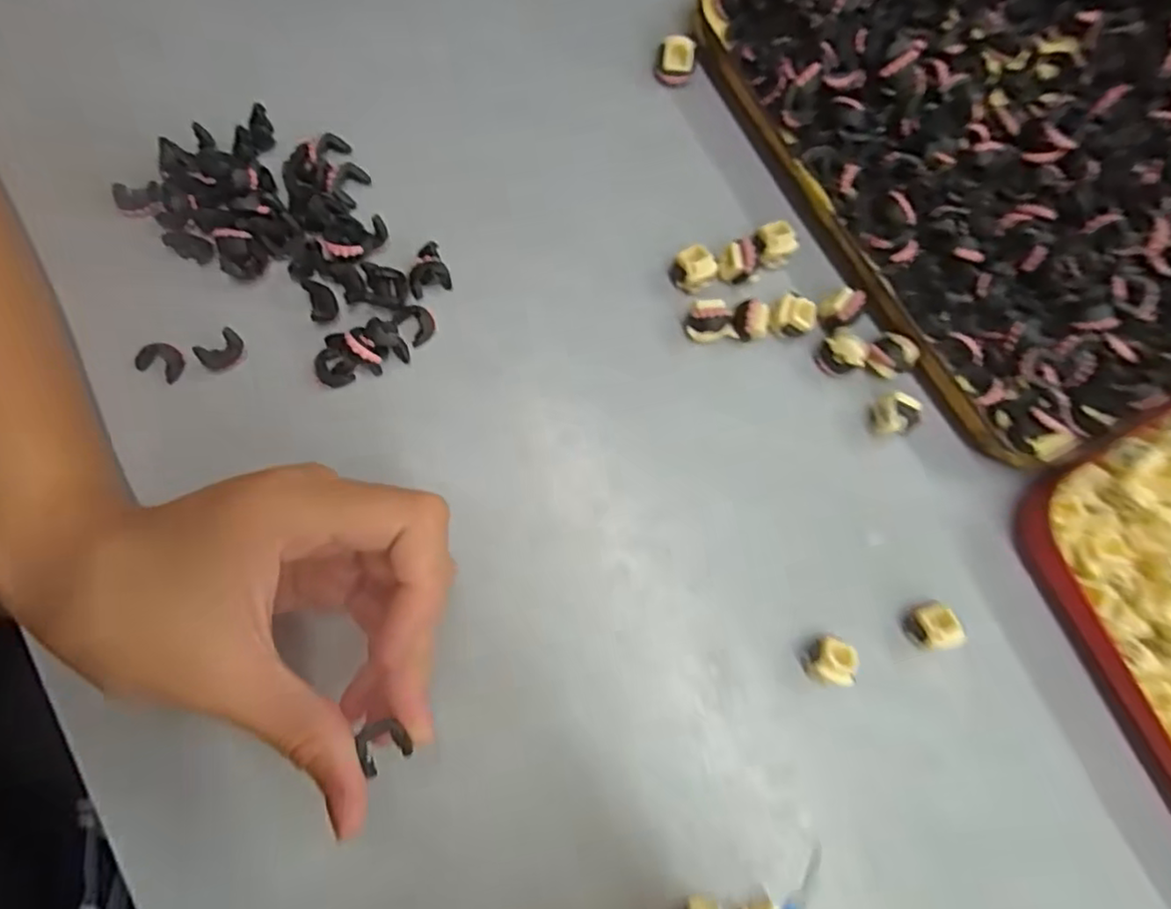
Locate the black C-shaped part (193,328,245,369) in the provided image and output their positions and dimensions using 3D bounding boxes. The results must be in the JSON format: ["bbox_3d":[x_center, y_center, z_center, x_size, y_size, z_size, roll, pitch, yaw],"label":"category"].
[{"bbox_3d":[-0.133,-0.038,0.239,0.017,0.010,0.008,-31,82,-9],"label":"black C-shaped part"}]

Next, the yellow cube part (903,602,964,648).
[{"bbox_3d":[0.123,0.061,0.234,0.013,0.015,0.015,-13,79,-6],"label":"yellow cube part"}]

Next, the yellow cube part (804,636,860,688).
[{"bbox_3d":[0.086,0.072,0.229,0.014,0.013,0.015,16,78,0],"label":"yellow cube part"}]

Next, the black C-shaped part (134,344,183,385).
[{"bbox_3d":[-0.156,-0.034,0.240,0.016,0.004,0.013,26,78,2],"label":"black C-shaped part"}]

